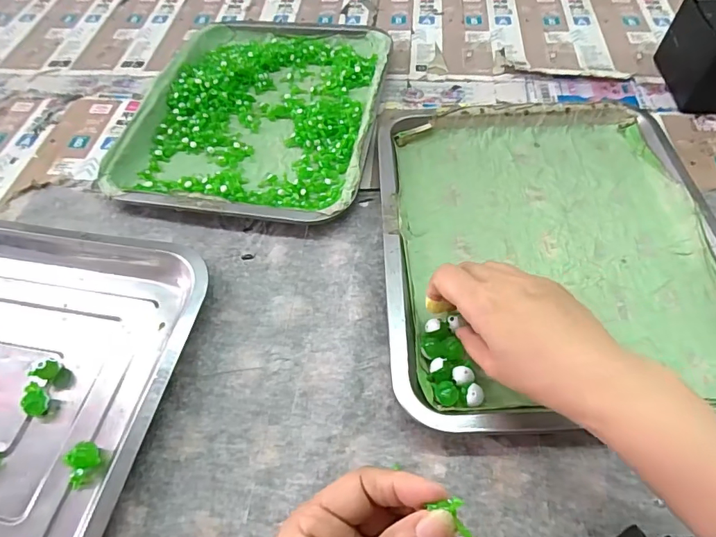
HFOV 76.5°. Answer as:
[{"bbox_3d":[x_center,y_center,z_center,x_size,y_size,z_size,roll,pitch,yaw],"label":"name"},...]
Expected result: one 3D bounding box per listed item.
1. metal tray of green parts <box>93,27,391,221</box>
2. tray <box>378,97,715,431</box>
[{"bbox_3d":[-0.098,-0.171,0.477,0.237,0.021,0.300,7,57,8],"label":"metal tray of green parts"},{"bbox_3d":[0.153,-0.027,0.368,0.259,0.021,0.300,-2,56,2],"label":"tray"}]

